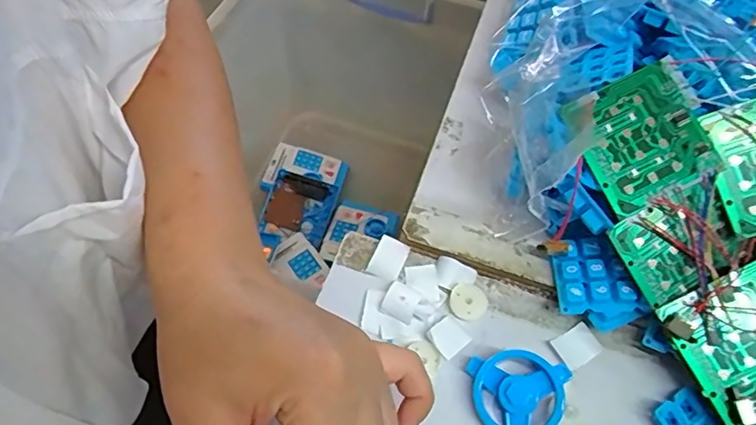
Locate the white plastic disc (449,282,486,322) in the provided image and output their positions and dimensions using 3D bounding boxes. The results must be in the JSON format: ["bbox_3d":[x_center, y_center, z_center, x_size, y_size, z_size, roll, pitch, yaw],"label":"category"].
[{"bbox_3d":[0.056,0.055,0.341,0.022,0.004,0.023,1,57,-2],"label":"white plastic disc"}]

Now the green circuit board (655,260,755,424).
[{"bbox_3d":[0.197,0.071,0.296,0.059,0.009,0.070,-27,75,6],"label":"green circuit board"}]

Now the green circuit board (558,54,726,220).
[{"bbox_3d":[0.151,-0.044,0.312,0.071,0.010,0.071,-25,80,-1],"label":"green circuit board"}]

